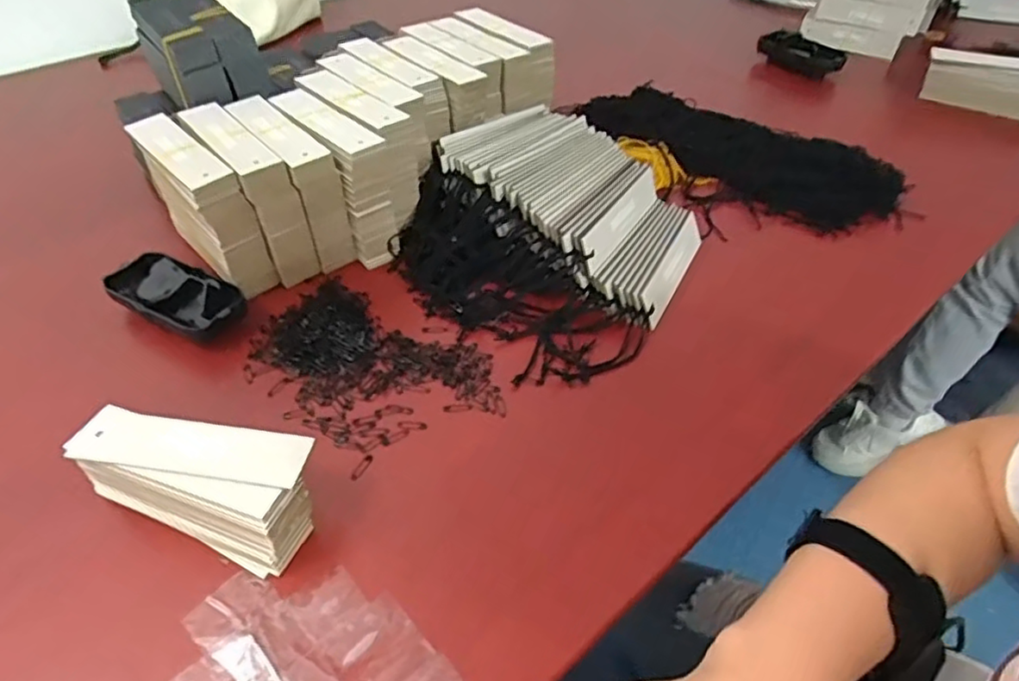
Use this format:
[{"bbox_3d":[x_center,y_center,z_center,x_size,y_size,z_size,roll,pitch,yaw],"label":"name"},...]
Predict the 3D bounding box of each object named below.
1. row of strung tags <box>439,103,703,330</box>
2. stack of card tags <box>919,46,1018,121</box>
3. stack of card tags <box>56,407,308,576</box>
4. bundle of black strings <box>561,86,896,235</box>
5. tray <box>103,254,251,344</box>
[{"bbox_3d":[0.059,-0.122,0.534,0.135,0.047,0.238,-32,58,-26],"label":"row of strung tags"},{"bbox_3d":[0.567,-0.305,0.754,0.134,0.053,0.054,15,46,14],"label":"stack of card tags"},{"bbox_3d":[-0.171,0.079,0.352,0.129,0.060,0.062,11,45,7],"label":"stack of card tags"},{"bbox_3d":[0.223,-0.196,0.635,0.303,0.035,0.103,33,56,23],"label":"bundle of black strings"},{"bbox_3d":[-0.250,-0.034,0.478,0.104,0.026,0.048,25,53,17],"label":"tray"}]

